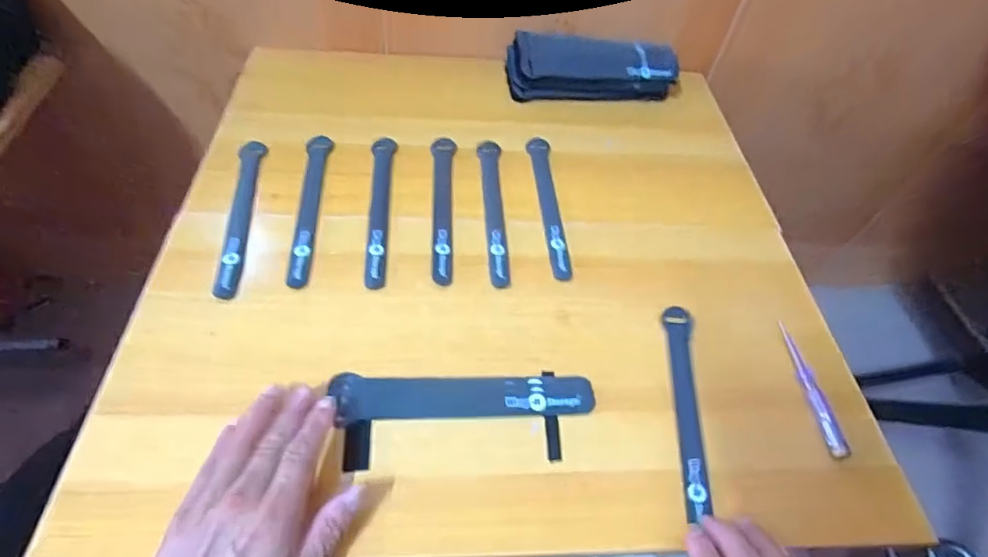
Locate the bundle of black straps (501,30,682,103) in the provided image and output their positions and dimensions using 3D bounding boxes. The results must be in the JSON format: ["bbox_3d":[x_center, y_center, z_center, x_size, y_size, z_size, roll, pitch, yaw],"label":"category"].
[{"bbox_3d":[0.120,-0.264,0.658,0.202,0.051,0.072,0,54,-6],"label":"bundle of black straps"}]

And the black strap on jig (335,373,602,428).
[{"bbox_3d":[-0.022,0.092,0.404,0.197,0.011,0.037,0,54,-5],"label":"black strap on jig"}]

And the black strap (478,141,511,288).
[{"bbox_3d":[0.000,-0.074,0.528,0.024,0.006,0.196,1,54,-5],"label":"black strap"}]

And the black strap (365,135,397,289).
[{"bbox_3d":[-0.110,-0.071,0.515,0.024,0.007,0.189,-2,54,-7],"label":"black strap"}]

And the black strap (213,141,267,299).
[{"bbox_3d":[-0.239,-0.061,0.491,0.024,0.007,0.190,-3,54,-7],"label":"black strap"}]

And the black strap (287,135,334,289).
[{"bbox_3d":[-0.179,-0.074,0.511,0.023,0.004,0.195,-2,54,-7],"label":"black strap"}]

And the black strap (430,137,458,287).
[{"bbox_3d":[-0.052,-0.075,0.524,0.024,0.006,0.193,1,54,-5],"label":"black strap"}]

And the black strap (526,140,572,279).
[{"bbox_3d":[0.056,-0.079,0.536,0.024,0.007,0.188,-1,54,-6],"label":"black strap"}]

